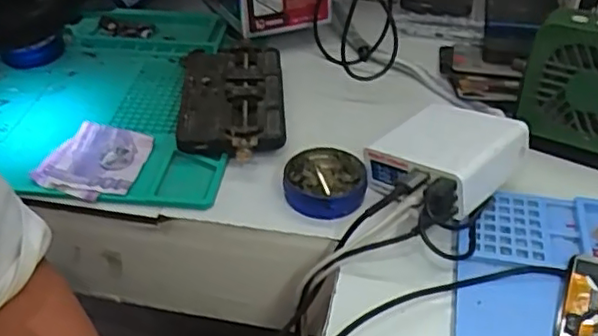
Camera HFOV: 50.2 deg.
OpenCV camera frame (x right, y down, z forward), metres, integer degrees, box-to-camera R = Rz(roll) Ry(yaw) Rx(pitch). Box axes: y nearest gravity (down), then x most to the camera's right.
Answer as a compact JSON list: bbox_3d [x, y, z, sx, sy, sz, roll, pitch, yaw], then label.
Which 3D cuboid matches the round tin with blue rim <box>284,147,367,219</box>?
[{"bbox_3d":[0.019,0.009,0.481,0.061,0.017,0.059,-1,40,1],"label":"round tin with blue rim"}]

